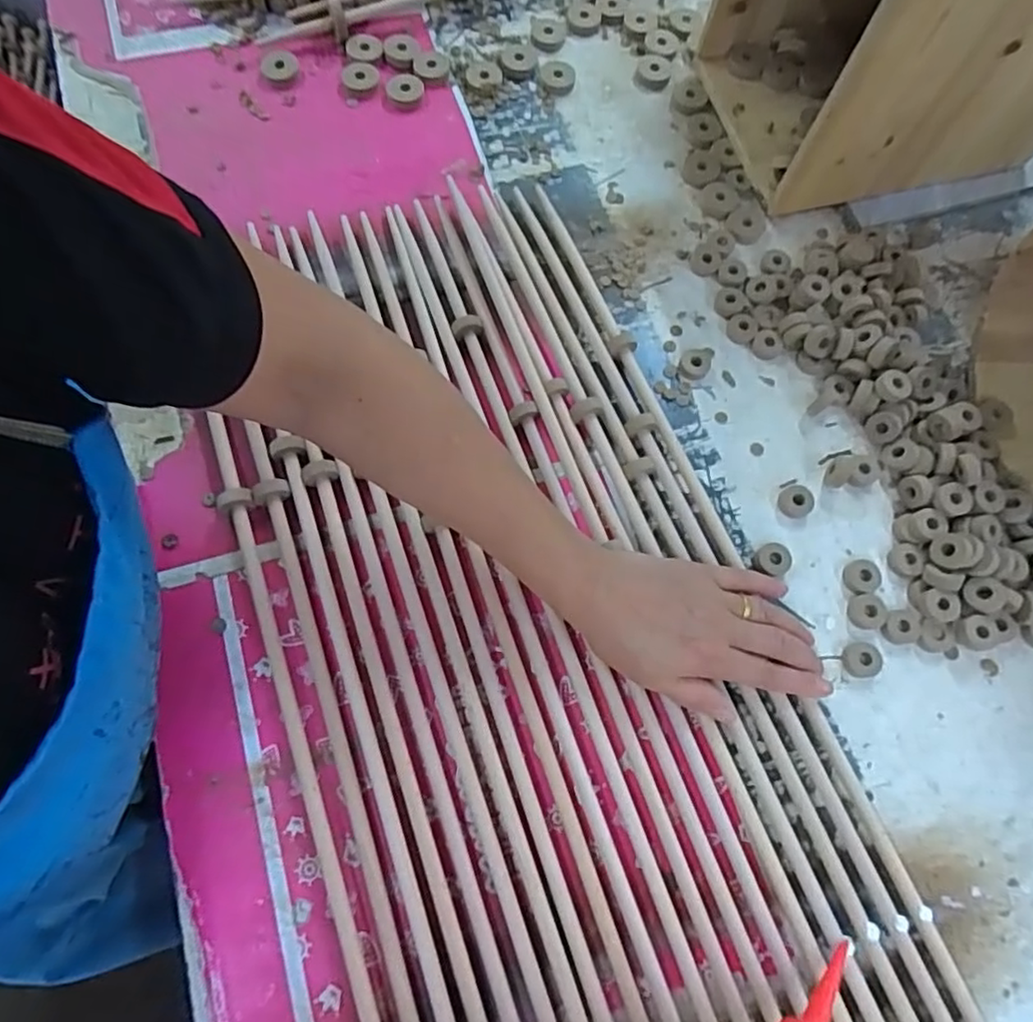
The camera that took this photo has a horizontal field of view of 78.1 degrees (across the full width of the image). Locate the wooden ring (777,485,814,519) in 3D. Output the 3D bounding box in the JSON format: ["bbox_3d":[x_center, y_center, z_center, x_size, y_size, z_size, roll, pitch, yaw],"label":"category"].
[{"bbox_3d":[0.221,-0.008,0.501,0.029,0.008,0.025,-39,76,-15],"label":"wooden ring"}]

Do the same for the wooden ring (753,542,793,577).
[{"bbox_3d":[0.196,0.036,0.485,0.025,0.010,0.025,1,70,-2],"label":"wooden ring"}]

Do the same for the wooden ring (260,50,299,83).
[{"bbox_3d":[-0.227,-0.425,0.607,0.034,0.009,0.034,1,71,-2],"label":"wooden ring"}]

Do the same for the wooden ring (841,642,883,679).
[{"bbox_3d":[0.251,0.108,0.461,0.026,0.008,0.025,1,70,-2],"label":"wooden ring"}]

